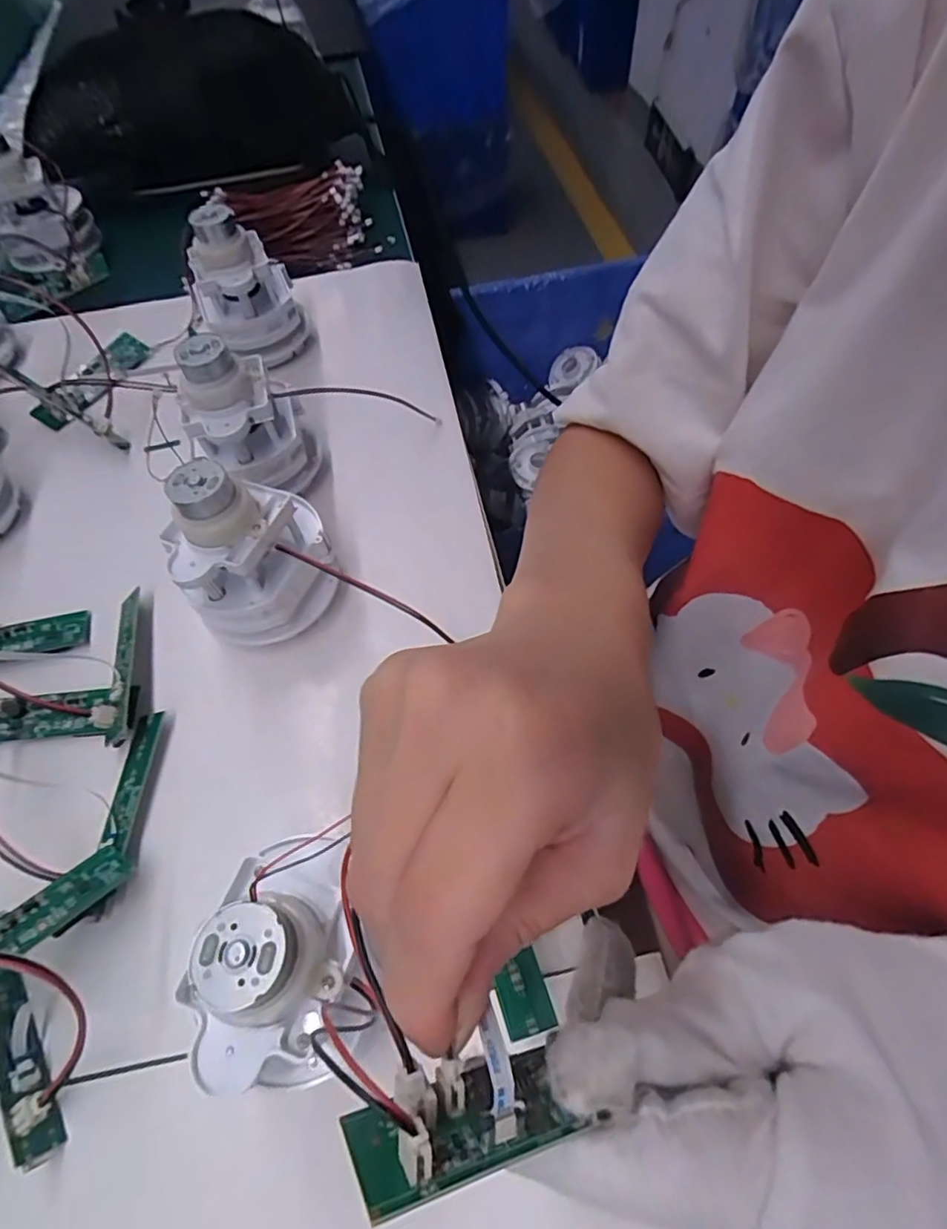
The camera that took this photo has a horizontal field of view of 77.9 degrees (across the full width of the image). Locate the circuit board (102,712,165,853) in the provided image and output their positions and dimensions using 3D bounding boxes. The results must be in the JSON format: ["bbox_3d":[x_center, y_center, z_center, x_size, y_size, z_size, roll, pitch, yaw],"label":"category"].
[{"bbox_3d":[-0.147,0.070,0.253,0.014,0.004,0.058,-2,59,2],"label":"circuit board"}]

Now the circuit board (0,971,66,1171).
[{"bbox_3d":[-0.161,0.144,0.204,0.082,0.014,0.010,49,115,24],"label":"circuit board"}]

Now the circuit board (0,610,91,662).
[{"bbox_3d":[-0.236,0.015,0.287,0.085,0.007,0.023,-14,57,-13],"label":"circuit board"}]

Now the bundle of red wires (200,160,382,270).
[{"bbox_3d":[-0.139,-0.302,0.458,0.121,0.041,0.091,-15,60,-6],"label":"bundle of red wires"}]

